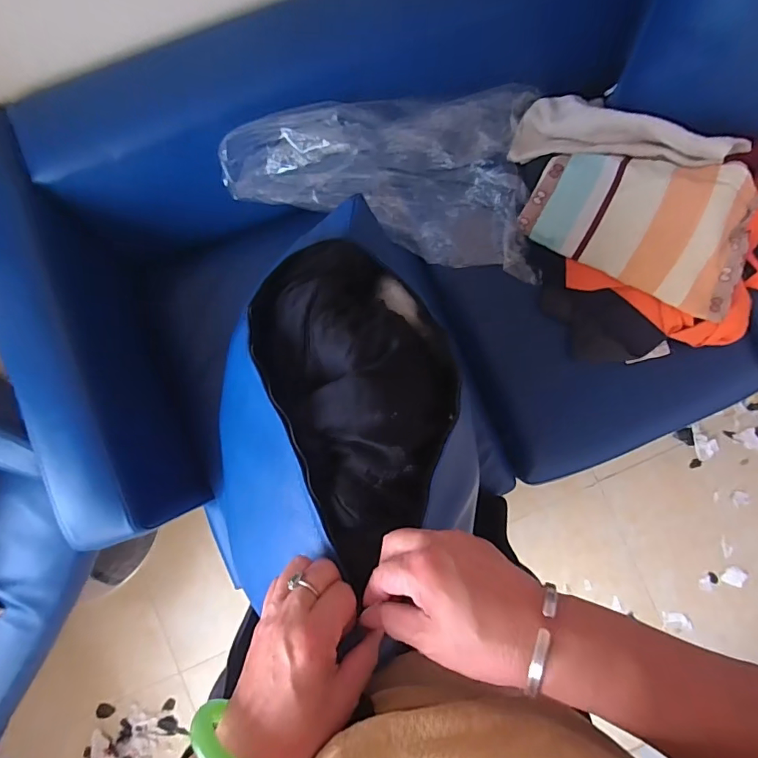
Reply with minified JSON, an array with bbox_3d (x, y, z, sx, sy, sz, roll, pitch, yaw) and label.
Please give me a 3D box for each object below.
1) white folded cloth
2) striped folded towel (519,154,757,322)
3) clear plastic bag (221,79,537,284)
[{"bbox_3d":[0.396,-0.401,0.781,0.348,0.055,0.120,26,85,30],"label":"white folded cloth"},{"bbox_3d":[0.422,-0.249,0.773,0.355,0.071,0.218,19,106,16],"label":"striped folded towel"},{"bbox_3d":[0.023,-0.344,0.770,0.532,0.142,0.294,1,85,-23],"label":"clear plastic bag"}]

